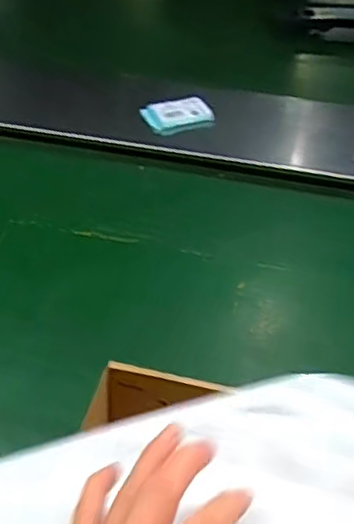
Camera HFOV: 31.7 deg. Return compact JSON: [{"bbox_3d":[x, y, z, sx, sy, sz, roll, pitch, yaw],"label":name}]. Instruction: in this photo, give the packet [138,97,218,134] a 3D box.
[{"bbox_3d":[0.001,-0.259,1.097,0.113,0.028,0.073,-14,45,-16],"label":"packet"}]

